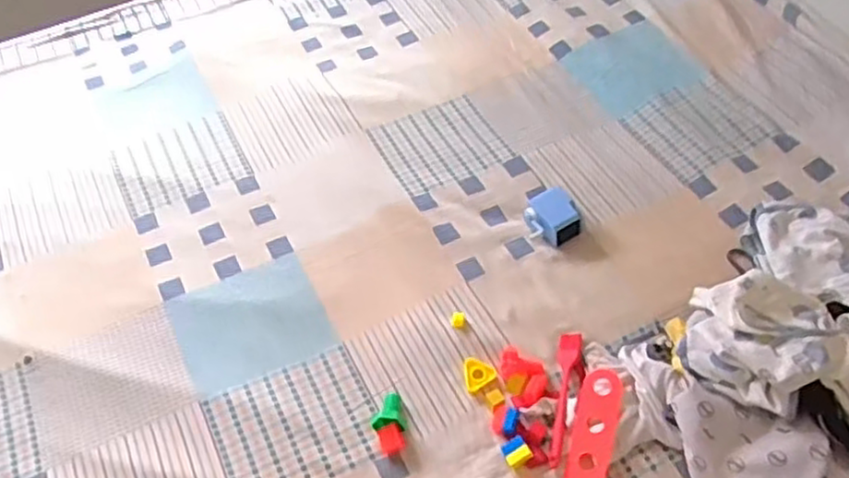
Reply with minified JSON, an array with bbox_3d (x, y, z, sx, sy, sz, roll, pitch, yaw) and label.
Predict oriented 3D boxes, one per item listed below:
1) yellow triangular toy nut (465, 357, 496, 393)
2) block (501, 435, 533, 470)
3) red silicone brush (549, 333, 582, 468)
[{"bbox_3d":[0.074,0.190,1.014,0.045,0.010,0.043,-30,58,-15],"label":"yellow triangular toy nut"},{"bbox_3d":[0.121,0.277,0.930,0.034,0.013,0.037,-26,57,-12],"label":"block"},{"bbox_3d":[0.194,0.217,0.974,0.030,0.011,0.196,6,56,10],"label":"red silicone brush"}]

